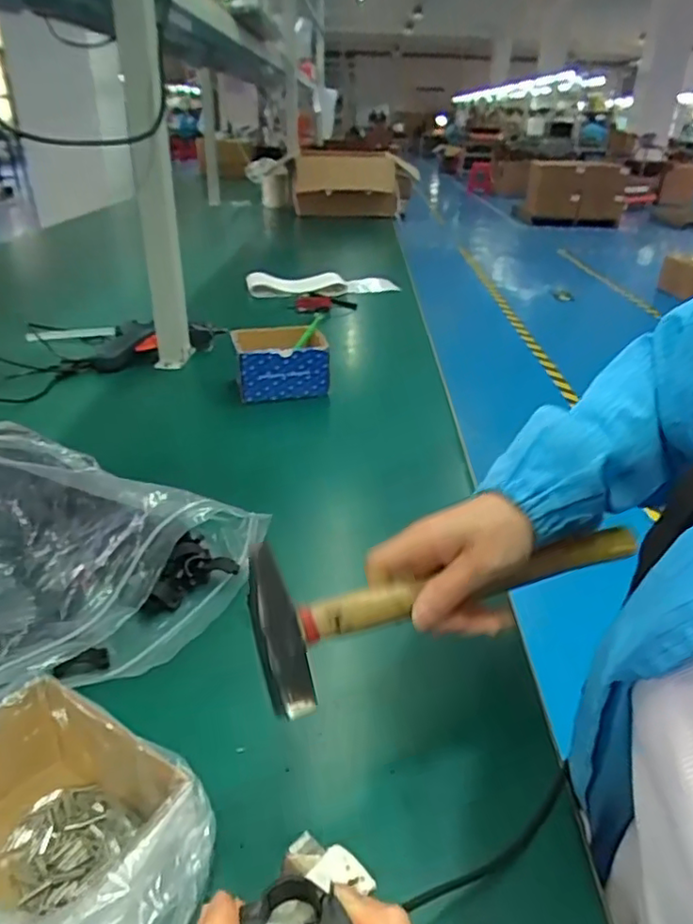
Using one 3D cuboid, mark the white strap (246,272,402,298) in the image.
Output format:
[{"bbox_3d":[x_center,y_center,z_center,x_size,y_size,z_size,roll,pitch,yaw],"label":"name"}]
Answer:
[{"bbox_3d":[-0.048,-0.398,1.376,0.341,0.064,0.087,-11,30,-21],"label":"white strap"}]

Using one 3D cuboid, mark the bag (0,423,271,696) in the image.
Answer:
[{"bbox_3d":[-0.296,0.051,0.508,0.395,0.075,0.249,17,33,26],"label":"bag"}]

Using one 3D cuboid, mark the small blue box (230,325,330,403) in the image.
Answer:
[{"bbox_3d":[-0.096,-0.143,0.865,0.126,0.072,0.096,-8,30,-16],"label":"small blue box"}]

